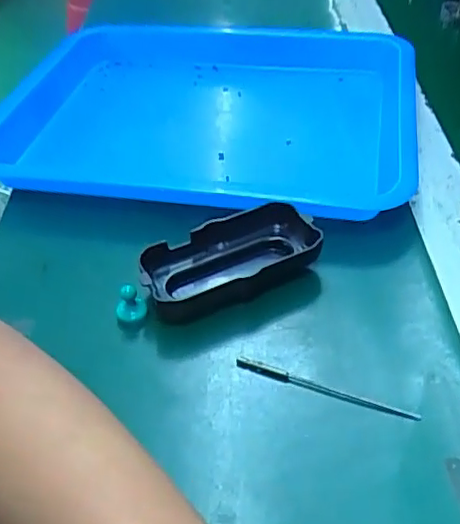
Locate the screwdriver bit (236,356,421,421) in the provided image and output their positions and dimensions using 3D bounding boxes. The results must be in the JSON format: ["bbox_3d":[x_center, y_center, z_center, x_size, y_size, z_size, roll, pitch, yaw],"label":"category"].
[{"bbox_3d":[0.049,0.067,0.316,0.098,0.004,0.007,16,46,19],"label":"screwdriver bit"}]

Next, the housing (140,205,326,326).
[{"bbox_3d":[0.000,0.000,0.376,0.108,0.029,0.057,-19,45,-17],"label":"housing"}]

